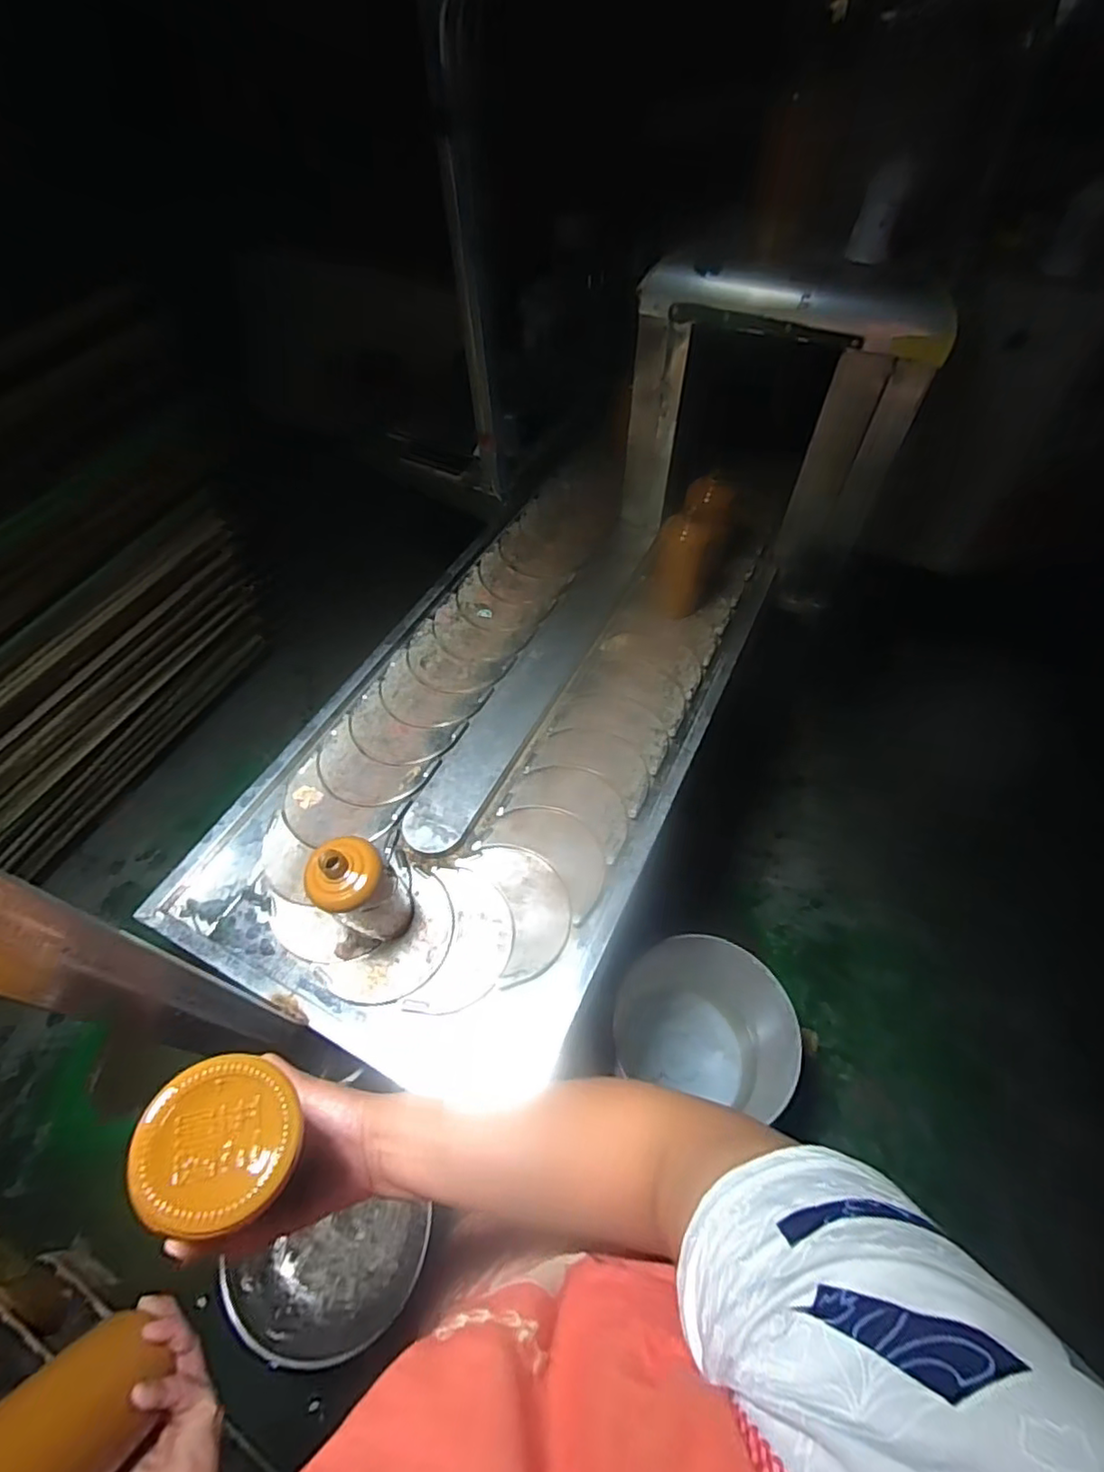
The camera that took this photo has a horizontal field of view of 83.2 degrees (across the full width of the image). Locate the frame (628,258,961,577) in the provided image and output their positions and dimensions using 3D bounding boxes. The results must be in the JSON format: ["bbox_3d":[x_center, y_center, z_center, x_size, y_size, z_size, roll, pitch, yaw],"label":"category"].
[{"bbox_3d":[0.336,-0.500,1.021,0.441,0.449,0.107,17,62,6],"label":"frame"}]

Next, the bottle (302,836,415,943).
[{"bbox_3d":[-0.216,0.181,0.717,0.079,0.190,0.066,-35,69,-19],"label":"bottle"}]

